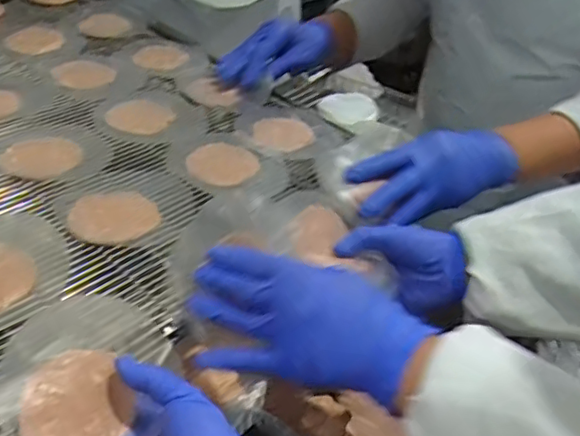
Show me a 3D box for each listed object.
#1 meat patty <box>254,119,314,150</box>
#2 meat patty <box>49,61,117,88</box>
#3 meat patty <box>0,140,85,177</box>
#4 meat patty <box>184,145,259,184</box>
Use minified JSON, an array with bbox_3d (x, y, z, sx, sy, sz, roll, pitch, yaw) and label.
[{"bbox_3d":[-0.006,-0.094,0.673,0.071,0.004,0.060,-4,36,-11],"label":"meat patty"},{"bbox_3d":[-0.249,-0.174,0.727,0.071,0.005,0.068,-13,39,-22],"label":"meat patty"},{"bbox_3d":[-0.244,-0.061,0.590,0.074,0.004,0.062,-1,36,-6],"label":"meat patty"},{"bbox_3d":[-0.068,-0.055,0.610,0.072,0.006,0.062,-3,36,-9],"label":"meat patty"}]

